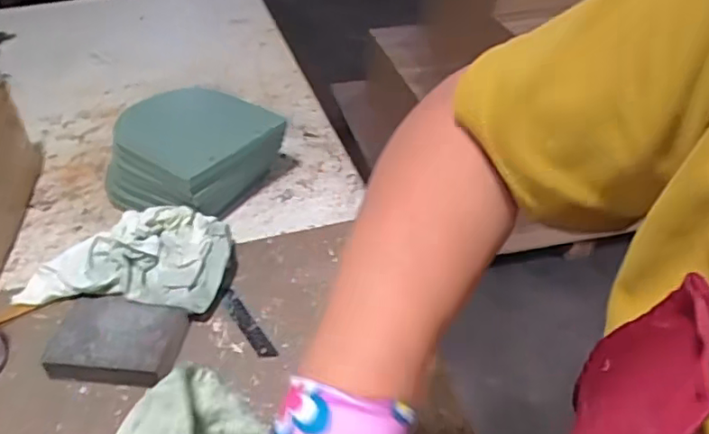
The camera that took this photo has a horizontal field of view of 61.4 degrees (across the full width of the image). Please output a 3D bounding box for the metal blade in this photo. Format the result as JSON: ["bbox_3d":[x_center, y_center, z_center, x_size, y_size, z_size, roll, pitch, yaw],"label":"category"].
[{"bbox_3d":[-0.097,0.093,0.533,0.015,0.004,0.091,-22,43,-25],"label":"metal blade"}]

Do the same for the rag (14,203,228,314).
[{"bbox_3d":[-0.212,0.044,0.563,0.188,0.071,0.100,2,38,4],"label":"rag"}]

